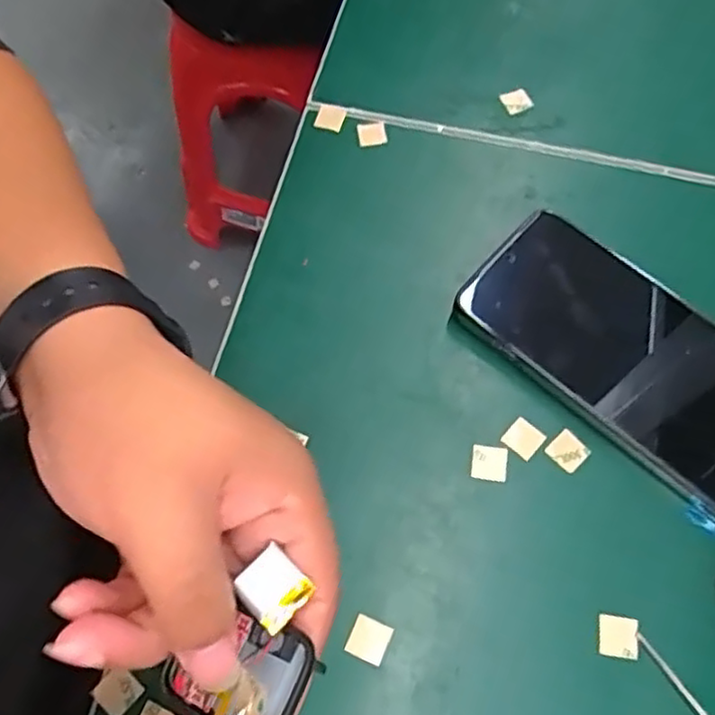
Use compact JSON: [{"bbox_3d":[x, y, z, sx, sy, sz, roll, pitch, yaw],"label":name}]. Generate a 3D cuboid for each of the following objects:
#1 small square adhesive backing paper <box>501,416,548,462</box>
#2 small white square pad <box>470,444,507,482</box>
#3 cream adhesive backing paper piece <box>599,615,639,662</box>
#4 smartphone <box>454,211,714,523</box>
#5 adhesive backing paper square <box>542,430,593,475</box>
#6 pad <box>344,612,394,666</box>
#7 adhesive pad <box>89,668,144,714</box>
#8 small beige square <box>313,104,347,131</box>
[{"bbox_3d":[0.076,0.036,0.318,0.016,0.004,0.016,40,73,18],"label":"small square adhesive backing paper"},{"bbox_3d":[0.059,0.047,0.314,0.015,0.004,0.015,8,66,6],"label":"small white square pad"},{"bbox_3d":[0.106,0.114,0.284,0.015,0.004,0.015,8,66,5],"label":"cream adhesive backing paper piece"},{"bbox_3d":[0.128,0.001,0.326,0.160,0.014,0.078,38,72,17],"label":"smartphone"},{"bbox_3d":[0.095,0.042,0.315,0.016,0.004,0.015,40,73,18],"label":"adhesive backing paper square"},{"bbox_3d":[0.005,0.115,0.283,0.016,0.004,0.015,22,68,12],"label":"pad"},{"bbox_3d":[-0.095,0.132,0.277,0.016,0.004,0.016,41,73,18],"label":"adhesive pad"},{"bbox_3d":[-0.016,-0.136,0.399,0.016,0.005,0.016,22,68,11],"label":"small beige square"}]

